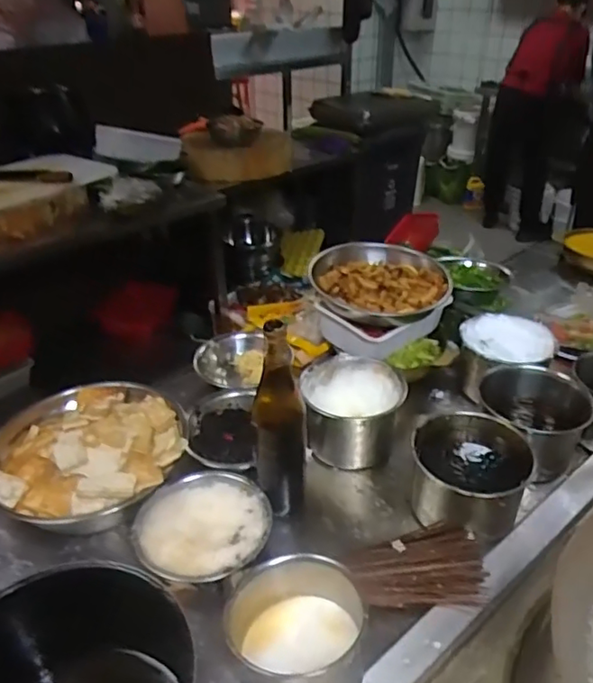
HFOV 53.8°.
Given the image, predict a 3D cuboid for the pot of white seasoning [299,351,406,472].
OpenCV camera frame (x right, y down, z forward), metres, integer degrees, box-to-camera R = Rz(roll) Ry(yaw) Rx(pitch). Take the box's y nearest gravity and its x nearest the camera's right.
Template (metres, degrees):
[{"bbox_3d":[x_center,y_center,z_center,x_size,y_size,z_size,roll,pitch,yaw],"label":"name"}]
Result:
[{"bbox_3d":[0.088,0.109,0.911,0.149,0.111,0.134,9,34,15],"label":"pot of white seasoning"}]

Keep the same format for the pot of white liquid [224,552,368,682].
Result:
[{"bbox_3d":[0.009,0.304,0.605,0.138,0.110,0.133,0,32,0],"label":"pot of white liquid"}]

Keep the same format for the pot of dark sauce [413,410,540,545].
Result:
[{"bbox_3d":[0.232,0.174,0.783,0.147,0.107,0.139,0,32,0],"label":"pot of dark sauce"}]

